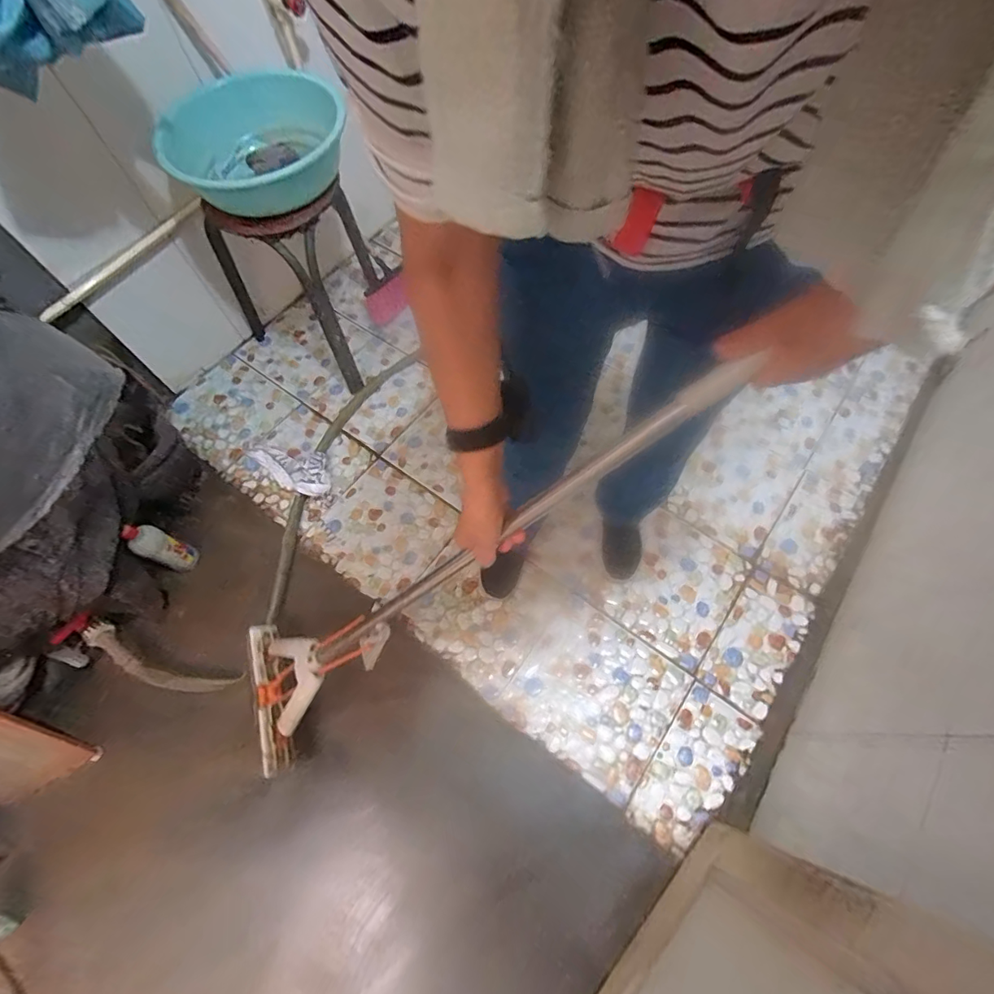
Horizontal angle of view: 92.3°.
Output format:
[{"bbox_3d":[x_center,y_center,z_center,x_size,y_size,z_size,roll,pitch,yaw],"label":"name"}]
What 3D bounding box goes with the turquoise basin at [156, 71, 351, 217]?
[{"bbox_3d":[-0.502,-0.759,1.010,0.333,0.124,0.374,-10,63,-3],"label":"turquoise basin"}]

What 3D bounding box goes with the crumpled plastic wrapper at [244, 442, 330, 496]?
[{"bbox_3d":[-0.538,-0.070,1.217,0.240,0.023,0.119,8,64,6],"label":"crumpled plastic wrapper"}]

